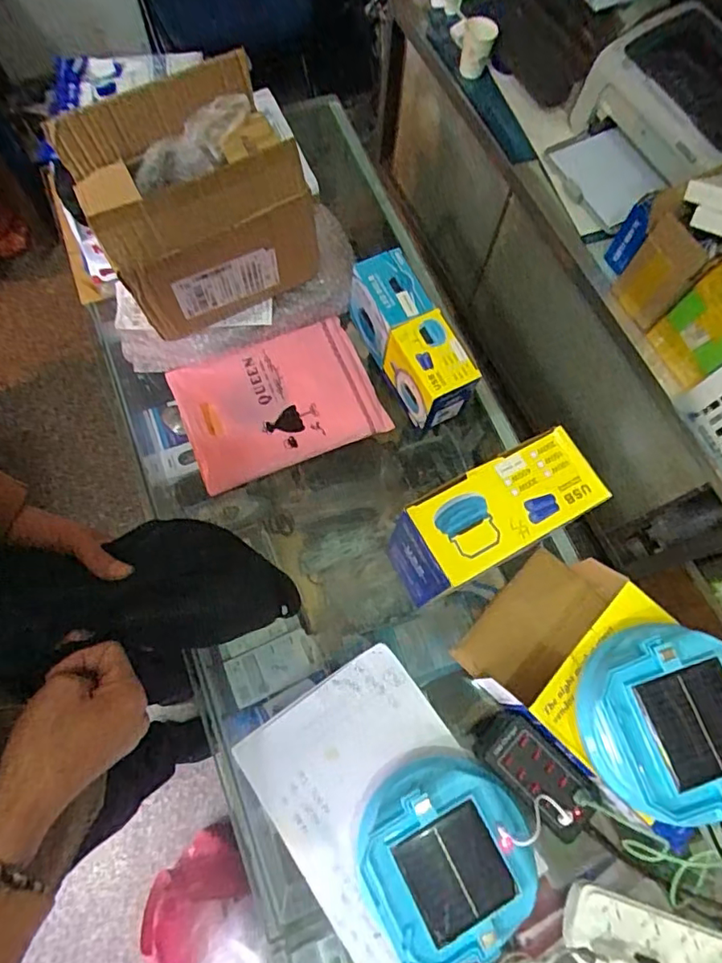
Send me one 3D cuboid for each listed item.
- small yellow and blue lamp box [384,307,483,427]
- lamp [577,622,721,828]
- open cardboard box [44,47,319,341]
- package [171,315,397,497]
[{"bbox_3d":[0.089,-0.140,0.716,0.078,0.107,0.113,-27,74,-11],"label":"small yellow and blue lamp box"},{"bbox_3d":[0.296,0.231,0.545,0.150,0.093,0.163,1,71,-2],"label":"lamp"},{"bbox_3d":[-0.203,-0.340,0.671,0.230,0.209,0.201,-28,74,-11],"label":"open cardboard box"},{"bbox_3d":[-0.112,-0.109,0.756,0.255,0.022,0.183,-21,73,-9],"label":"package"}]

